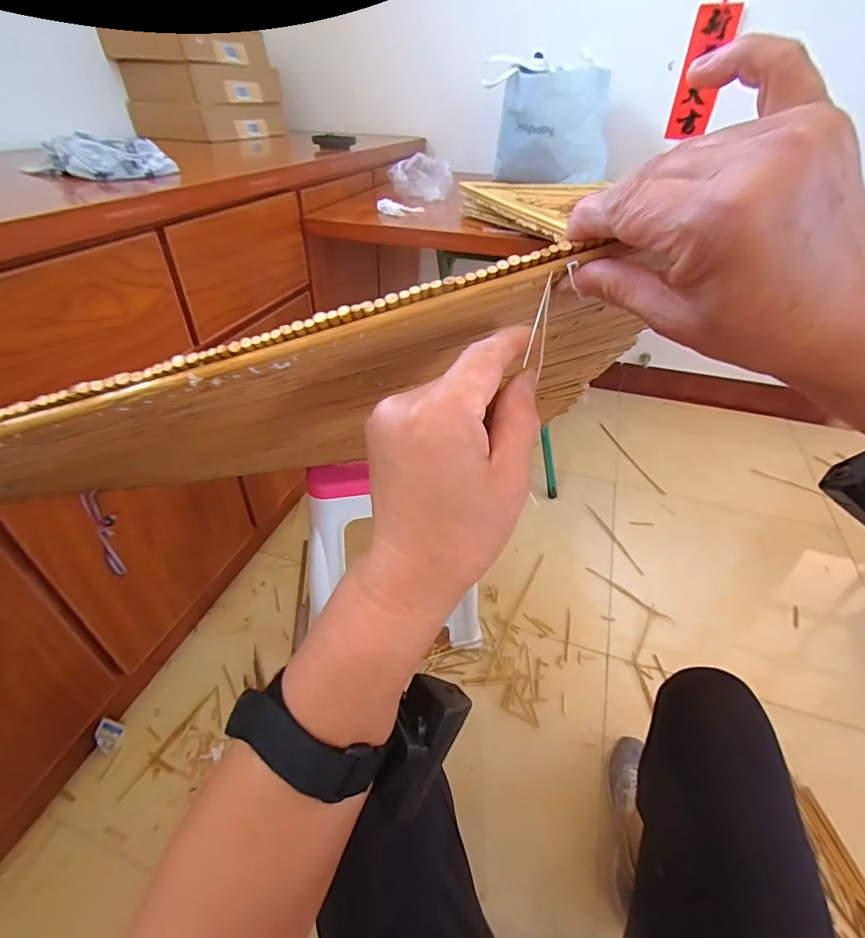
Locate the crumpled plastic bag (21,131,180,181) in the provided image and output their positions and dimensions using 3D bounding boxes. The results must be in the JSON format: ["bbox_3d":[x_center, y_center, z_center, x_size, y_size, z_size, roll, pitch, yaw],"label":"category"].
[{"bbox_3d":[-0.539,-0.506,0.749,0.215,0.049,0.132,-18,44,-24],"label":"crumpled plastic bag"}]

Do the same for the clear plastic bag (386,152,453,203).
[{"bbox_3d":[-0.025,-0.698,1.106,0.132,0.078,0.111,11,40,10],"label":"clear plastic bag"}]

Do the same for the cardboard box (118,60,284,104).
[{"bbox_3d":[-0.611,-1.047,1.256,0.219,0.075,0.341,18,41,18],"label":"cardboard box"}]

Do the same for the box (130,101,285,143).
[{"bbox_3d":[-0.620,-0.986,1.302,0.239,0.076,0.344,18,41,18],"label":"box"}]

